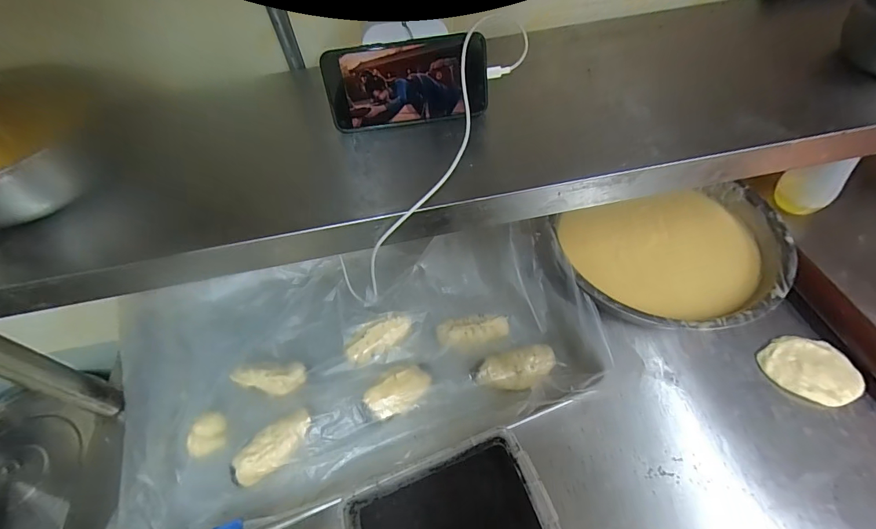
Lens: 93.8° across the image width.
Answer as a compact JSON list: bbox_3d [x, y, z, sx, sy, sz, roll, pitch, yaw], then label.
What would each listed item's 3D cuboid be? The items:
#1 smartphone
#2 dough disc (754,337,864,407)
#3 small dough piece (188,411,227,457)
[{"bbox_3d":[-0.030,-0.182,0.418,0.161,0.079,0.006,-8,34,-1],"label":"smartphone"},{"bbox_3d":[0.489,0.139,0.539,0.110,0.016,0.083,12,56,12],"label":"dough disc"},{"bbox_3d":[-0.304,0.221,0.540,0.043,0.013,0.052,-18,55,-9],"label":"small dough piece"}]

